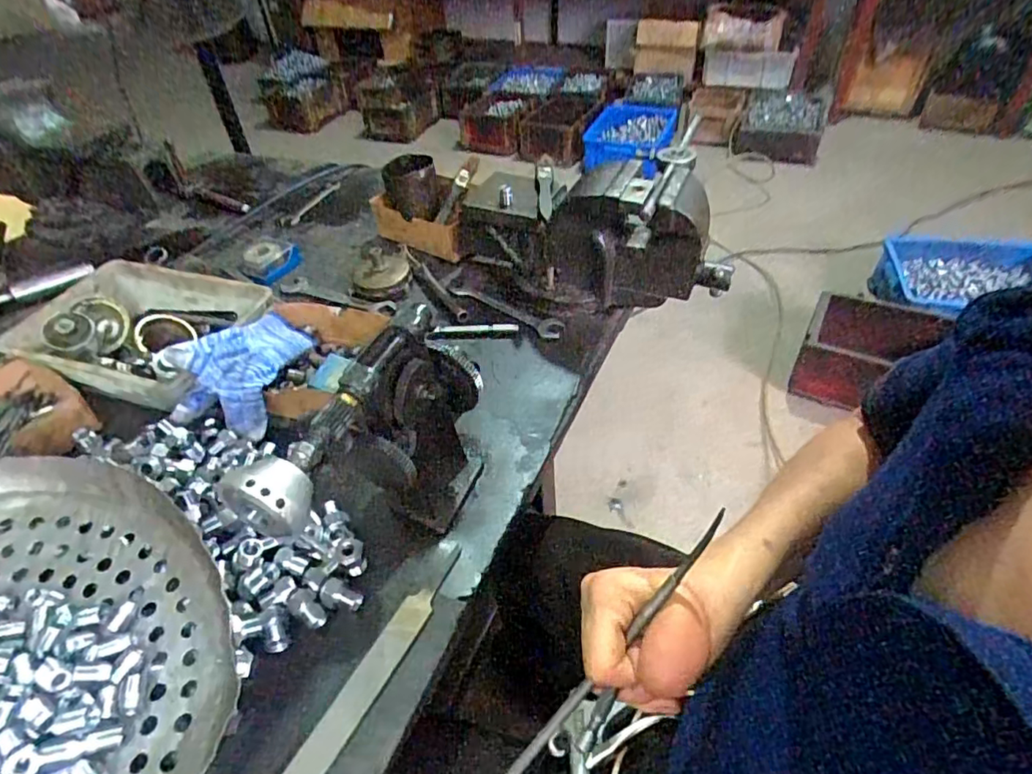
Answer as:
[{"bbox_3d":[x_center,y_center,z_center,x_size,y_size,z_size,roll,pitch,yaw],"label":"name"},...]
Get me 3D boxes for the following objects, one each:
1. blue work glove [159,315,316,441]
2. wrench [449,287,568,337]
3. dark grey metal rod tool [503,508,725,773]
[{"bbox_3d":[-0.289,-0.028,0.589,0.100,0.061,0.148,8,46,11],"label":"blue work glove"},{"bbox_3d":[-0.016,-0.102,0.706,0.172,0.008,0.031,25,51,27],"label":"wrench"},{"bbox_3d":[0.039,0.159,0.302,0.007,0.235,0.005,41,13,31],"label":"dark grey metal rod tool"}]

